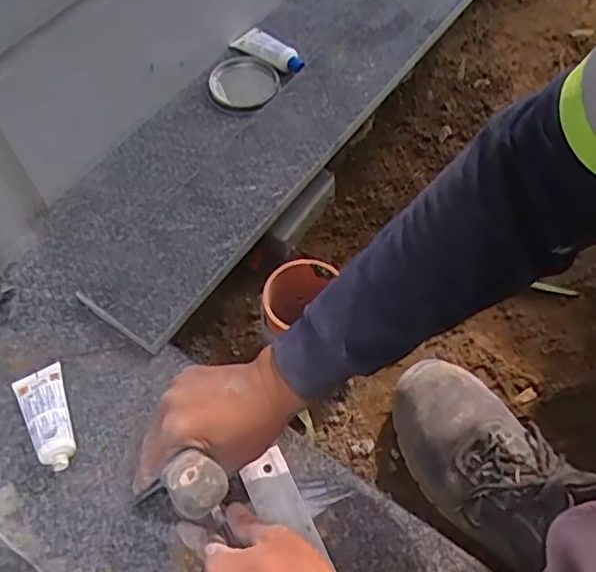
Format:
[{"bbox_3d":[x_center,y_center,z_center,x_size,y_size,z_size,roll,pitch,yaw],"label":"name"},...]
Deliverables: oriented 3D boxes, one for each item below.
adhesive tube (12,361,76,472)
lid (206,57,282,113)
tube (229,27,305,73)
[{"bbox_3d":[-0.224,0.113,0.531,0.044,0.024,0.096,-20,63,-11],"label":"adhesive tube"},{"bbox_3d":[-0.068,-0.250,0.740,0.083,0.021,0.090,0,61,0],"label":"lid"},{"bbox_3d":[-0.035,-0.298,0.762,0.102,0.019,0.045,35,67,18],"label":"tube"}]

